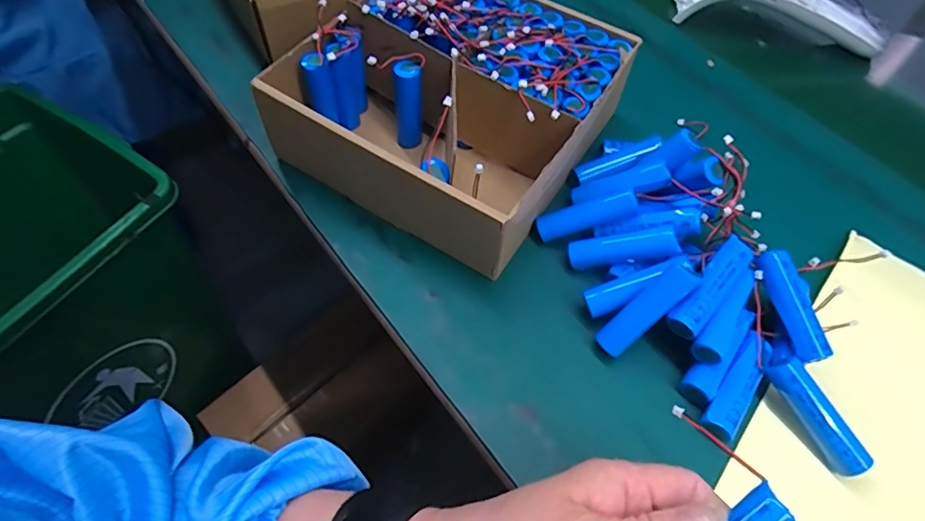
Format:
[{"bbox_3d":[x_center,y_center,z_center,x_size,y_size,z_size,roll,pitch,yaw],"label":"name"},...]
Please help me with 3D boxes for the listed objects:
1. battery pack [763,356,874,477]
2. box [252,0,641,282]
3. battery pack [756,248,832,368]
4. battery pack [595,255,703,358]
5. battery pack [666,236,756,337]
[{"bbox_3d":[0.197,0.086,0.297,0.017,0.016,0.065,-27,77,-17],"label":"battery pack"},{"bbox_3d":[-0.004,-0.121,0.390,0.198,0.080,0.202,29,62,14],"label":"box"},{"bbox_3d":[0.194,0.027,0.315,0.017,0.020,0.066,-9,60,-8],"label":"battery pack"},{"bbox_3d":[0.111,0.028,0.319,0.072,0.016,0.019,-45,67,8],"label":"battery pack"},{"bbox_3d":[0.147,0.016,0.315,0.019,0.019,0.067,40,65,19],"label":"battery pack"}]

